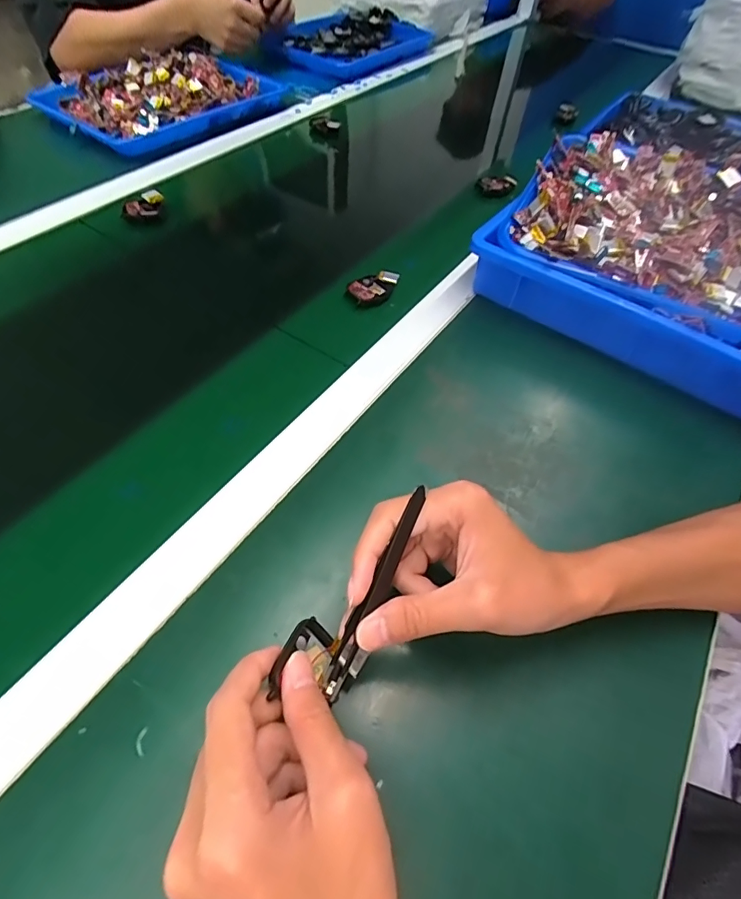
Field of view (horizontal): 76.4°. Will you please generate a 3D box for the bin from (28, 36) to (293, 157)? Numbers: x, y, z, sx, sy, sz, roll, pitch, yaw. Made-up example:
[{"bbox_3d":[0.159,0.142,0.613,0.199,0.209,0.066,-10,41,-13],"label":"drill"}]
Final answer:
[{"bbox_3d":[-0.315,-0.555,0.741,0.346,0.056,0.216,-37,63,-28],"label":"bin"}]

